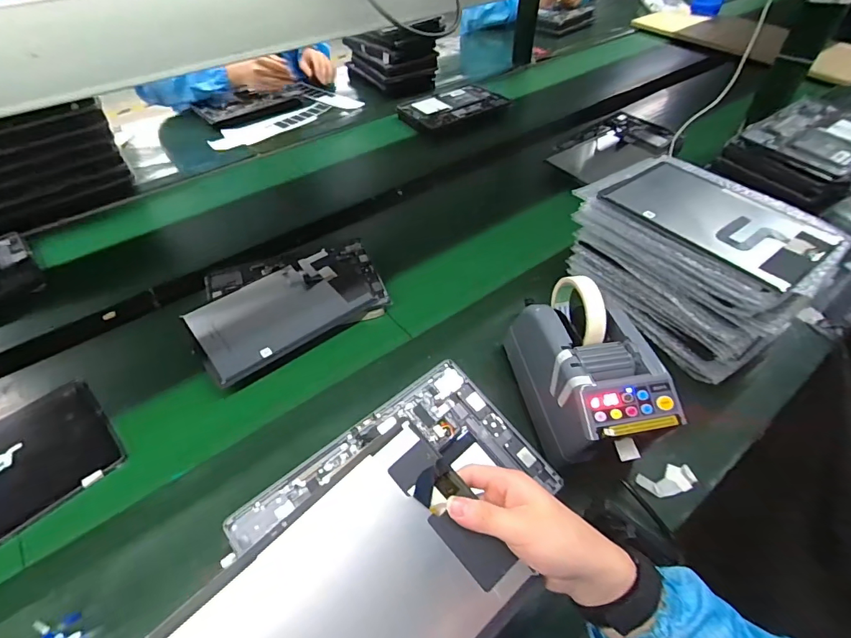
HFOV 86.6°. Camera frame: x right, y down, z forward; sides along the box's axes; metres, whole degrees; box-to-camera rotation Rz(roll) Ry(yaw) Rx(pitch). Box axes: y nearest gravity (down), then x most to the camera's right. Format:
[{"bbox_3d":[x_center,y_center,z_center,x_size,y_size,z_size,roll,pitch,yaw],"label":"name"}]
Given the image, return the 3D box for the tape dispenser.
[{"bbox_3d":[0.186,0.058,0.523,0.113,0.140,0.208,-10,48,-7],"label":"tape dispenser"}]

